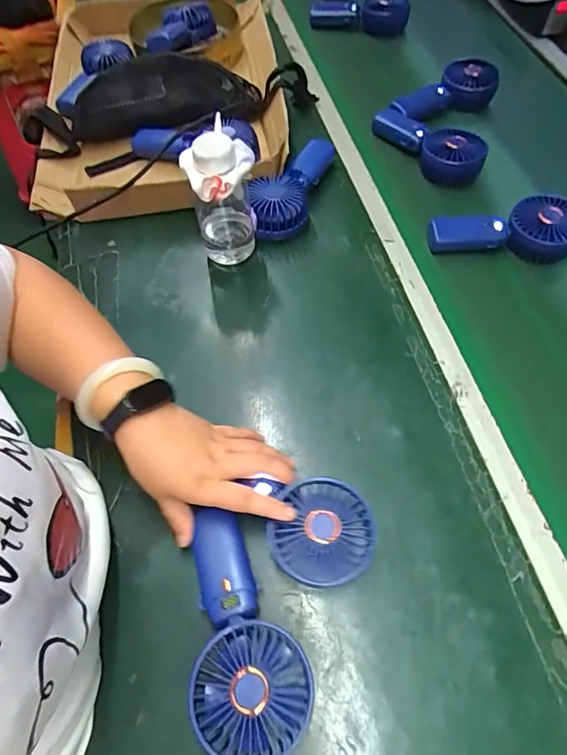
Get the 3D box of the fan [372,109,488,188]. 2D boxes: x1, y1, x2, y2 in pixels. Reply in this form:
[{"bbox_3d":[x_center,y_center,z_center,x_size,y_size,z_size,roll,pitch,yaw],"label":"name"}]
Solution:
[{"bbox_3d":[0.221,-0.345,0.700,0.091,0.062,0.170,-30,63,-17],"label":"fan"}]

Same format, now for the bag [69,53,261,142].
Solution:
[{"bbox_3d":[-0.173,-0.409,0.678,0.273,0.088,0.106,1,59,1],"label":"bag"}]

